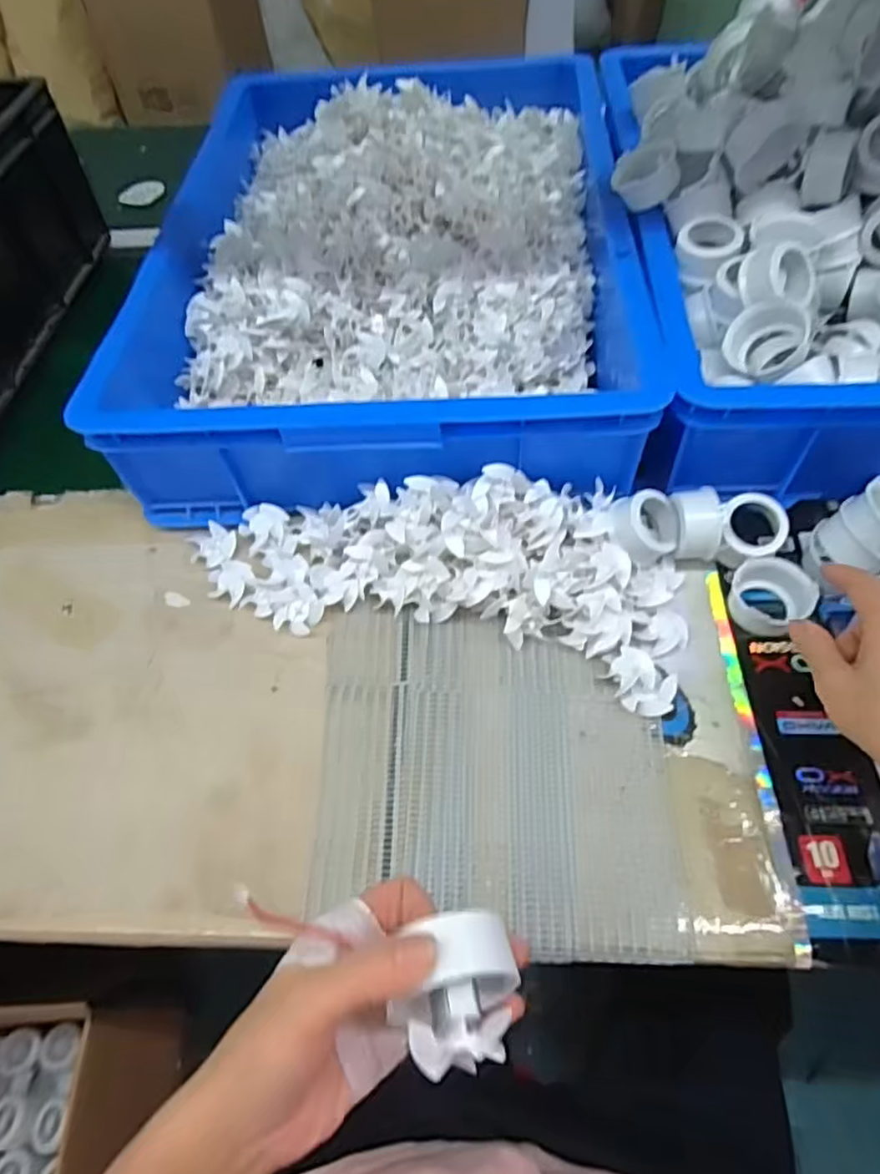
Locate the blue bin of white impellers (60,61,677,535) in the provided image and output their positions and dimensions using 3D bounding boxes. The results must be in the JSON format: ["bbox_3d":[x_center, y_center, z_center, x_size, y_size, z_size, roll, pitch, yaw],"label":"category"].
[{"bbox_3d":[-0.047,-0.330,0.638,0.411,0.115,0.582,-2,57,3],"label":"blue bin of white impellers"}]

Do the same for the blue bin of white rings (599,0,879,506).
[{"bbox_3d":[0.358,-0.319,0.534,0.407,0.197,0.489,-3,57,2],"label":"blue bin of white rings"}]

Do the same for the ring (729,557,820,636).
[{"bbox_3d":[0.235,0.006,0.467,0.047,0.031,0.051,-2,57,3],"label":"ring"}]

